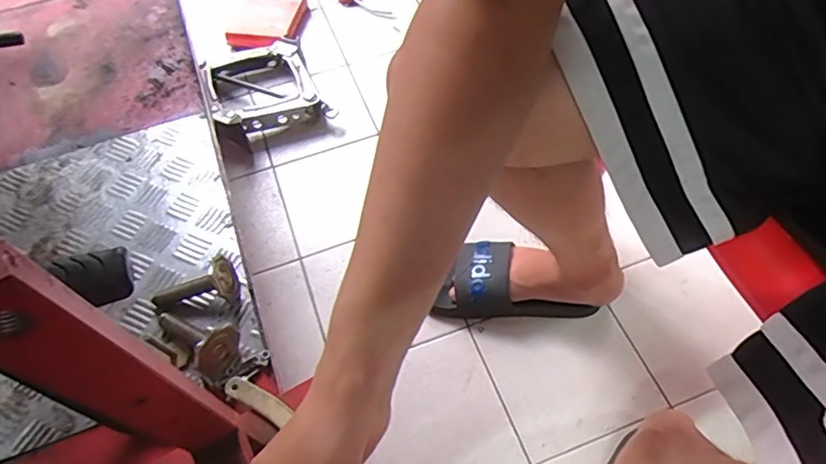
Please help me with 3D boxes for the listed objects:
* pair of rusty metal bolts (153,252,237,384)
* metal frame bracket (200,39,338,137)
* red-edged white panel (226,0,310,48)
[{"bbox_3d":[-0.222,0.090,0.579,0.092,0.050,0.117,-24,60,-18],"label":"pair of rusty metal bolts"},{"bbox_3d":[-0.285,-0.274,1.024,0.198,0.057,0.232,-23,60,-10],"label":"metal frame bracket"},{"bbox_3d":[-0.302,-0.447,1.136,0.145,0.024,0.171,7,56,2],"label":"red-edged white panel"}]

